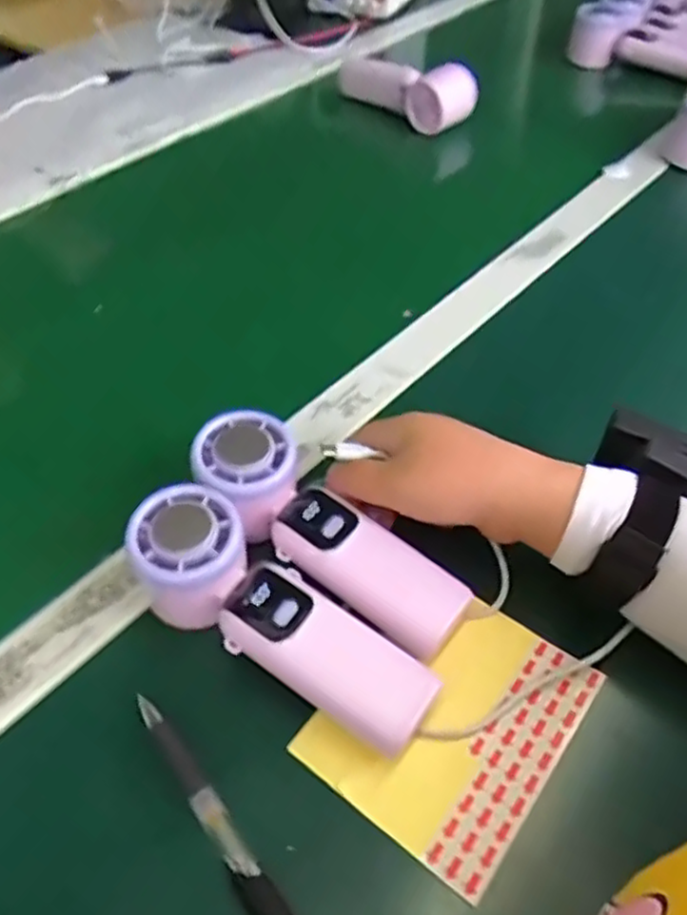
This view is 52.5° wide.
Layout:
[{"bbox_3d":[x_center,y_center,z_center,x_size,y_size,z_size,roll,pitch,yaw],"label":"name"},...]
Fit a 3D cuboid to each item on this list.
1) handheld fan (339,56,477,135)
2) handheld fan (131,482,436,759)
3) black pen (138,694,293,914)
[{"bbox_3d":[0.070,-0.418,0.776,0.052,0.056,0.167,-34,57,-25],"label":"handheld fan"},{"bbox_3d":[-0.033,0.073,0.328,0.162,0.042,0.066,32,56,25],"label":"handheld fan"},{"bbox_3d":[-0.052,0.156,0.292,0.015,0.010,0.136,-31,53,-23],"label":"black pen"}]

